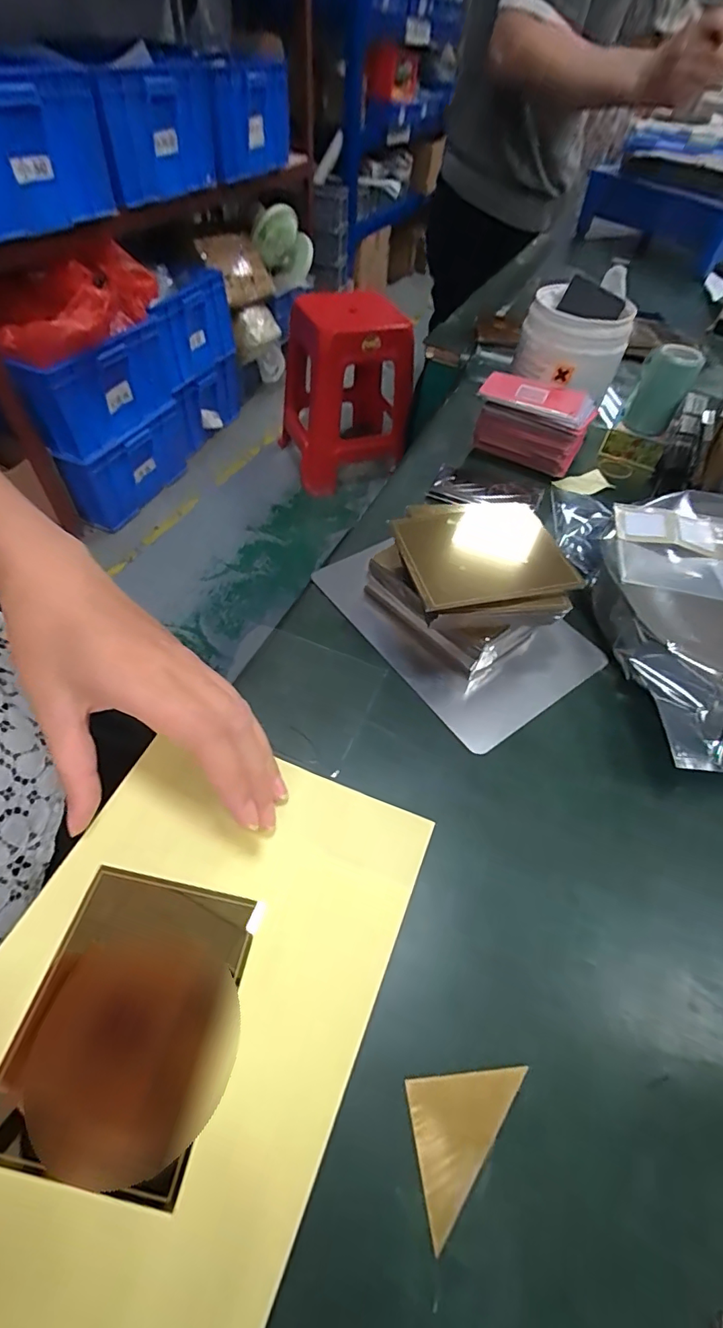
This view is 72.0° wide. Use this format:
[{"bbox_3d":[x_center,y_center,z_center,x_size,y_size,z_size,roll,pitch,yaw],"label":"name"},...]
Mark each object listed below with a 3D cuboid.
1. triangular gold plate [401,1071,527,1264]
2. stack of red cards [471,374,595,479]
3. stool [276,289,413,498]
[{"bbox_3d":[0.042,0.179,0.185,0.045,0.004,0.042,-2,54,-6],"label":"triangular gold plate"},{"bbox_3d":[0.156,-0.222,0.462,0.096,0.058,0.067,23,55,12],"label":"stack of red cards"},{"bbox_3d":[-0.055,-0.891,1.636,0.406,0.473,0.428,-7,55,-9],"label":"stool"}]

